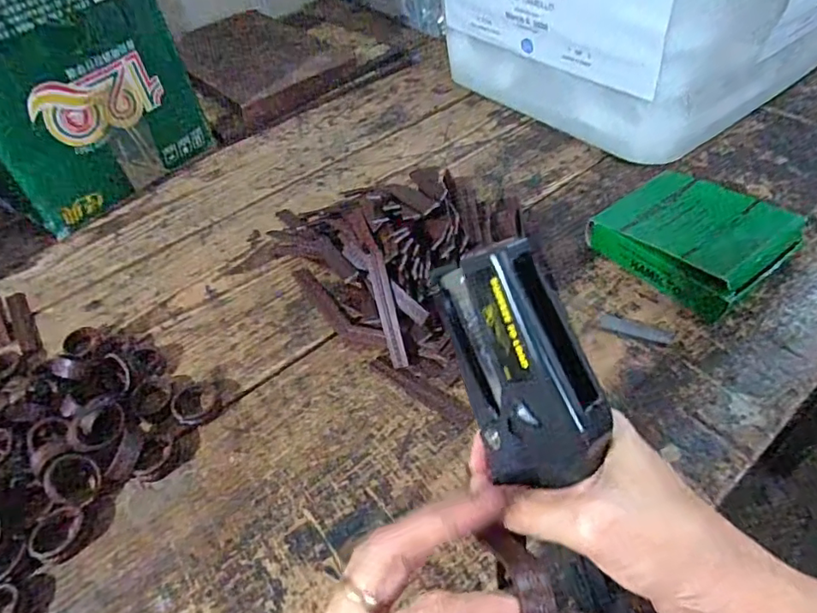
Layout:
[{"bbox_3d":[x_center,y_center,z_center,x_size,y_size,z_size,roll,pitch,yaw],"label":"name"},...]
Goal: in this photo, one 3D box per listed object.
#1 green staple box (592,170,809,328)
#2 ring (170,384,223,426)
[{"bbox_3d":[0.241,-0.059,0.459,0.114,0.045,0.130,-29,52,-19],"label":"green staple box"},{"bbox_3d":[-0.159,0.072,0.404,0.033,0.007,0.034,-3,48,3],"label":"ring"}]

